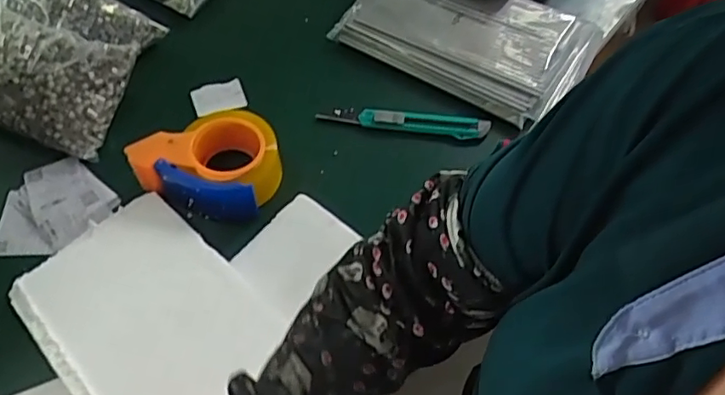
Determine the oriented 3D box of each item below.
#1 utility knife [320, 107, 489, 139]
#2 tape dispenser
[{"bbox_3d":[0.048,-0.091,0.690,0.194,0.013,0.025,6,60,2],"label":"utility knife"},{"bbox_3d":[-0.160,-0.044,0.631,0.146,0.053,0.114,11,60,4],"label":"tape dispenser"}]

